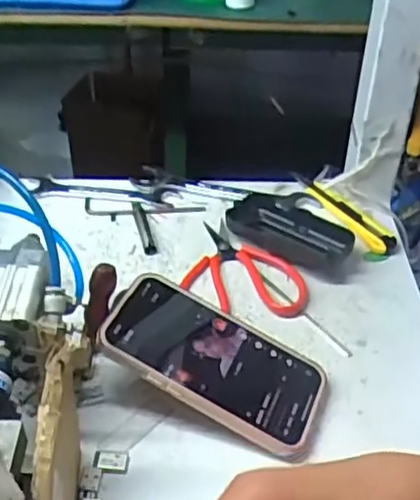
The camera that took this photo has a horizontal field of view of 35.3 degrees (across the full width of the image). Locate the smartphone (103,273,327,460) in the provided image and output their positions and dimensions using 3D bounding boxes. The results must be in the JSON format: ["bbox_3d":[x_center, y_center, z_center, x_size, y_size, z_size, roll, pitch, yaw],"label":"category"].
[{"bbox_3d":[0.003,0.073,0.447,0.151,0.013,0.079,26,45,2],"label":"smartphone"}]

